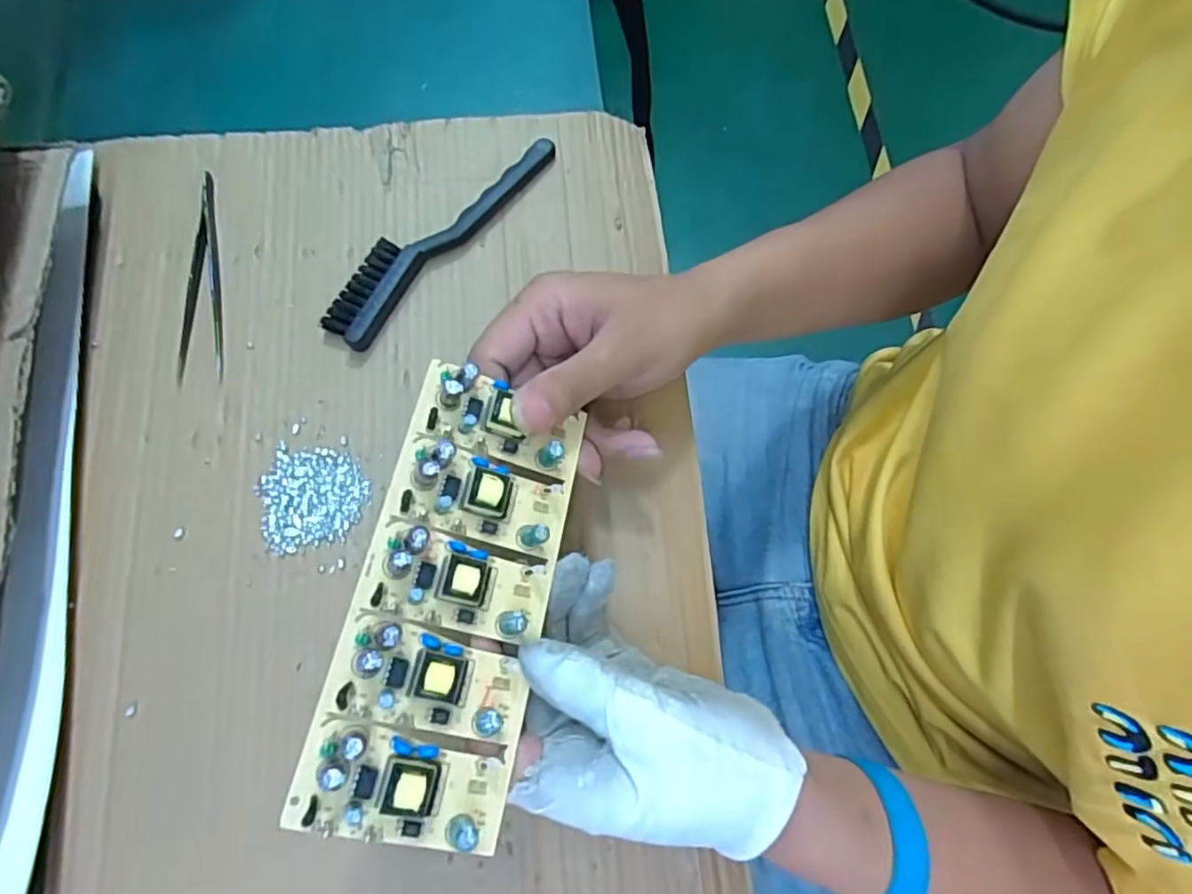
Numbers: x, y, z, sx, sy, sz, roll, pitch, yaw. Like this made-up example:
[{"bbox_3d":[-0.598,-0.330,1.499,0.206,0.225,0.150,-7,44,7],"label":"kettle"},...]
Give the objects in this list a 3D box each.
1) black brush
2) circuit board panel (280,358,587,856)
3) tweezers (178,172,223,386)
[{"bbox_3d":[-0.091,-0.125,0.381,0.034,0.014,0.168,38,76,10],"label":"black brush"},{"bbox_3d":[-0.051,0.054,0.254,0.070,0.013,0.172,19,65,-18],"label":"circuit board panel"},{"bbox_3d":[-0.217,-0.098,0.368,0.023,0.006,0.124,-3,72,-2],"label":"tweezers"}]

